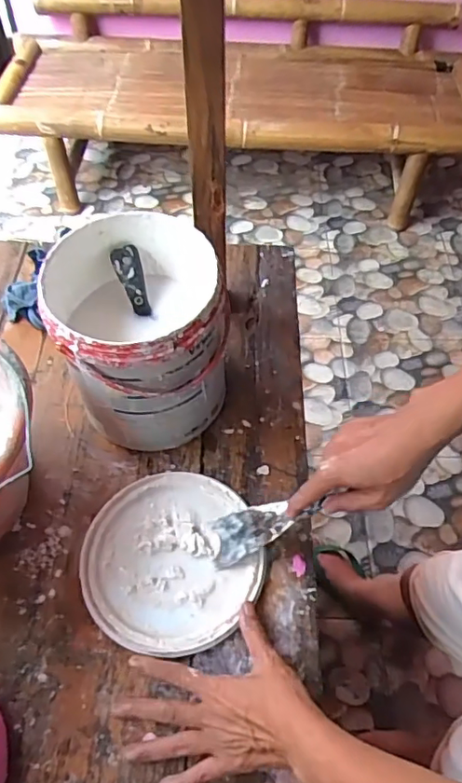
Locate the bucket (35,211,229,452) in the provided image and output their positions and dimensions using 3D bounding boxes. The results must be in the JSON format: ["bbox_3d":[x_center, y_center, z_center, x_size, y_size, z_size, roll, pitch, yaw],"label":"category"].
[{"bbox_3d":[-0.095,-0.052,0.595,0.161,0.191,0.176,1,54,-1],"label":"bucket"}]

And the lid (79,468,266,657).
[{"bbox_3d":[-0.061,0.166,0.554,0.166,0.015,0.174,1,54,-1],"label":"lid"}]

